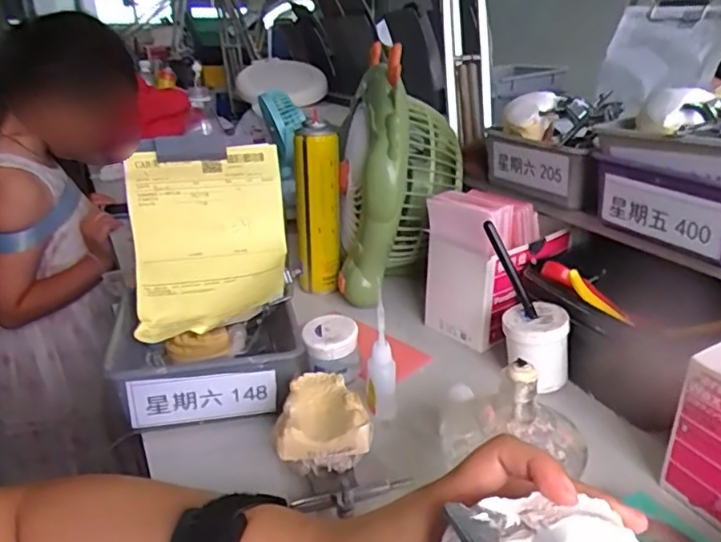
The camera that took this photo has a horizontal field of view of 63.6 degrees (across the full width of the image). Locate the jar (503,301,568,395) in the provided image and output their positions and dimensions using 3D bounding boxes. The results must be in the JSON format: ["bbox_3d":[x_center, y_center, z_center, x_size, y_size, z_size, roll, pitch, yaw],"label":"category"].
[{"bbox_3d":[0.154,0.070,0.519,0.057,0.071,0.049,4,22,12],"label":"jar"}]

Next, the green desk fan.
[{"bbox_3d":[0.045,-0.110,0.694,0.141,0.239,0.204,0,21,3],"label":"green desk fan"}]

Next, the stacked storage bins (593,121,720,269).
[{"bbox_3d":[0.304,-0.076,0.488,0.144,0.089,0.156,-12,24,-26],"label":"stacked storage bins"}]

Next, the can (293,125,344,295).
[{"bbox_3d":[-0.049,-0.070,0.686,0.054,0.189,0.047,-3,22,-6],"label":"can"}]

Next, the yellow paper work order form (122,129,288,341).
[{"bbox_3d":[-0.146,-0.036,0.569,0.148,0.195,0.052,-6,-21,-16],"label":"yellow paper work order form"}]

